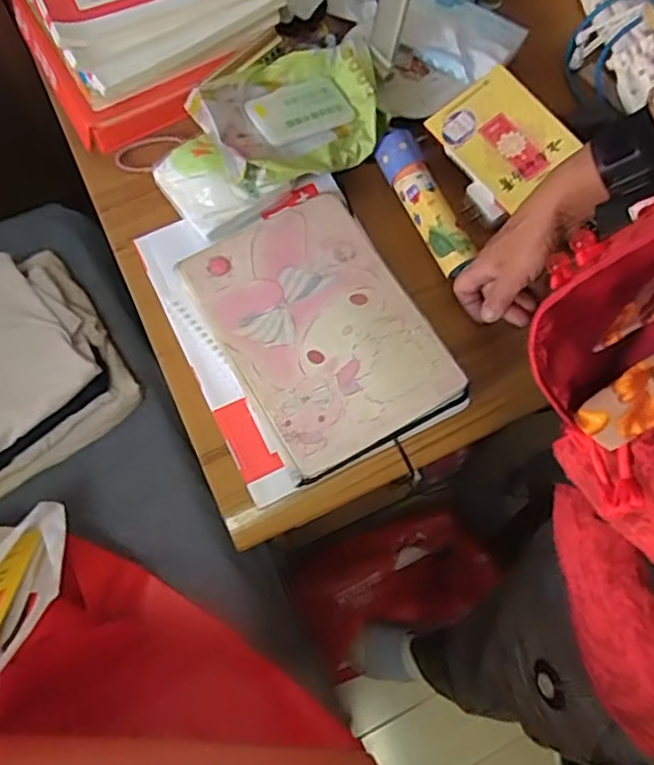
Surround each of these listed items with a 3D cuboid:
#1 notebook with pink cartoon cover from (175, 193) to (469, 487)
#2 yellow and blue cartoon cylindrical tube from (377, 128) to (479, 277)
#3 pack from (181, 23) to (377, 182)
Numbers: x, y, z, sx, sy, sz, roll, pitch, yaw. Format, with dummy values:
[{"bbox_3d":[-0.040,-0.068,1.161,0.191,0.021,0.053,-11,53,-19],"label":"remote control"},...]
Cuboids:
[{"bbox_3d":[-0.008,-0.048,0.607,0.171,0.028,0.244,-28,72,-10],"label":"notebook with pink cartoon cover"},{"bbox_3d":[0.097,-0.179,0.650,0.038,0.031,0.154,-25,72,-9],"label":"yellow and blue cartoon cylindrical tube"},{"bbox_3d":[-0.033,-0.268,0.654,0.189,0.046,0.129,-20,71,-7],"label":"pack"}]

